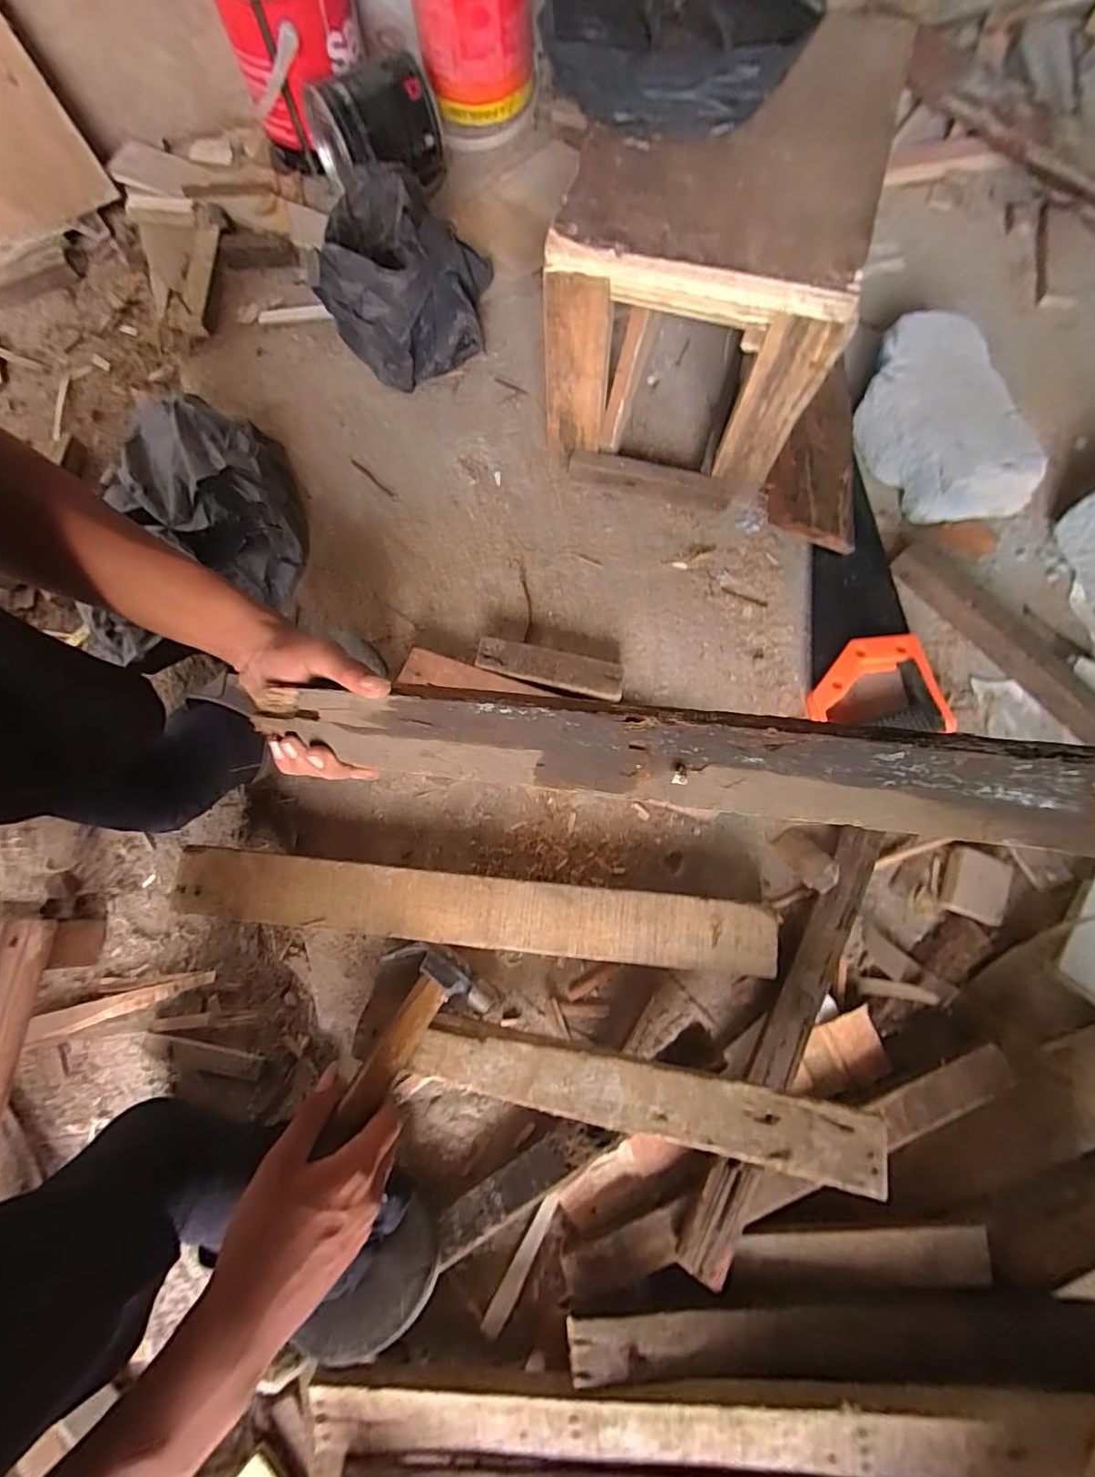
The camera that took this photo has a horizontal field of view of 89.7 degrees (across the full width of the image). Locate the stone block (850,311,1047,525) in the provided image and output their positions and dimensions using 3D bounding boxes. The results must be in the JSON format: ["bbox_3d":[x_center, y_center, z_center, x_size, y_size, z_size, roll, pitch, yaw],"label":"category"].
[{"bbox_3d":[0.398,-0.319,0.566,0.118,0.075,0.209,-20,75,-5],"label":"stone block"}]

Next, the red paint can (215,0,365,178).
[{"bbox_3d":[-0.302,-0.826,0.665,0.161,0.151,0.144,18,75,6],"label":"red paint can"}]

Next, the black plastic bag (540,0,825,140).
[{"bbox_3d":[0.079,-0.545,0.402,0.157,0.083,0.215,-33,76,-8],"label":"black plastic bag"}]

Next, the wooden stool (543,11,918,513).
[{"bbox_3d":[0.147,-0.438,0.527,0.230,0.219,0.333,14,75,5],"label":"wooden stool"}]

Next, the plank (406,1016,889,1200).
[{"bbox_3d":[0.056,0.251,0.389,0.318,0.013,0.044,4,74,16],"label":"plank"}]

